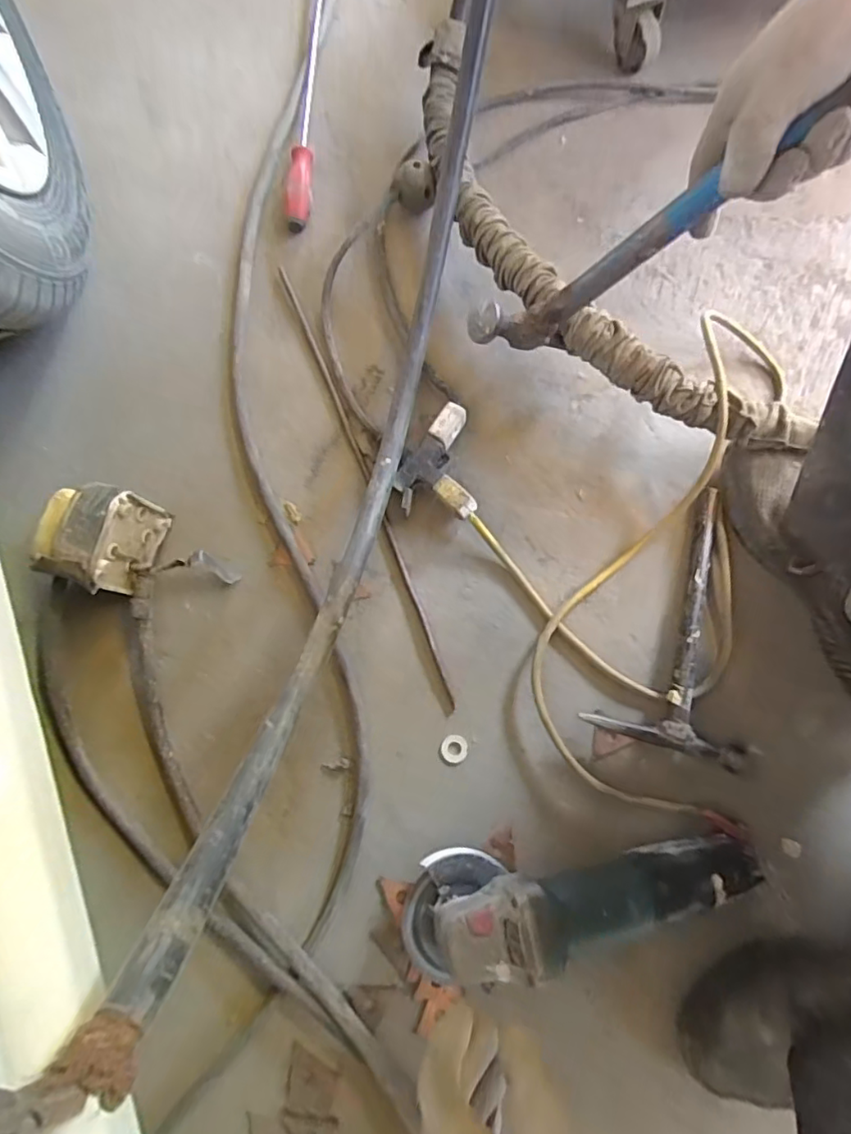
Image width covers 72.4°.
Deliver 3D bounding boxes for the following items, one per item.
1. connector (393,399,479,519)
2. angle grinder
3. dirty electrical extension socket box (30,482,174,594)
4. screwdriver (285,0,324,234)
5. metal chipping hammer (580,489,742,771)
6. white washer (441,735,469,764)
[{"bbox_3d":[0.008,-0.094,0.536,0.072,0.035,0.107,-5,76,-3],"label":"connector"},{"bbox_3d":[0.118,0.250,0.434,0.262,0.077,0.075,-6,76,-3],"label":"angle grinder"},{"bbox_3d":[-0.278,-0.022,0.495,0.081,0.074,0.087,9,76,1],"label":"dirty electrical extension socket box"},{"bbox_3d":[-0.132,-0.542,0.653,0.028,0.018,0.396,1,76,-1],"label":"screwdriver"},{"bbox_3d":[0.236,0.044,0.519,0.129,0.023,0.233,18,76,3],"label":"metal chipping hammer"},{"bbox_3d":[0.025,0.159,0.506,0.023,0.004,0.024,0,76,-1],"label":"white washer"}]

